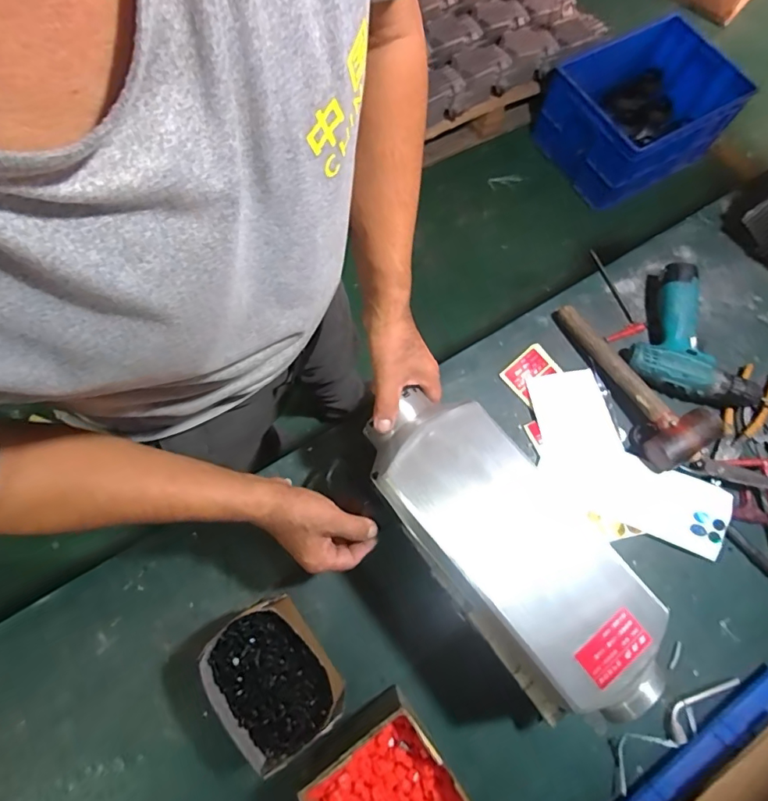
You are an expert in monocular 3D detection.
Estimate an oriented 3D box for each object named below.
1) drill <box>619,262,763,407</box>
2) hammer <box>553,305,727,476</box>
[{"bbox_3d":[0.480,-0.089,0.721,0.186,0.056,0.191,26,73,5],"label":"drill"},{"bbox_3d":[0.366,-0.040,0.698,0.091,0.067,0.278,-21,74,-9],"label":"hammer"}]

